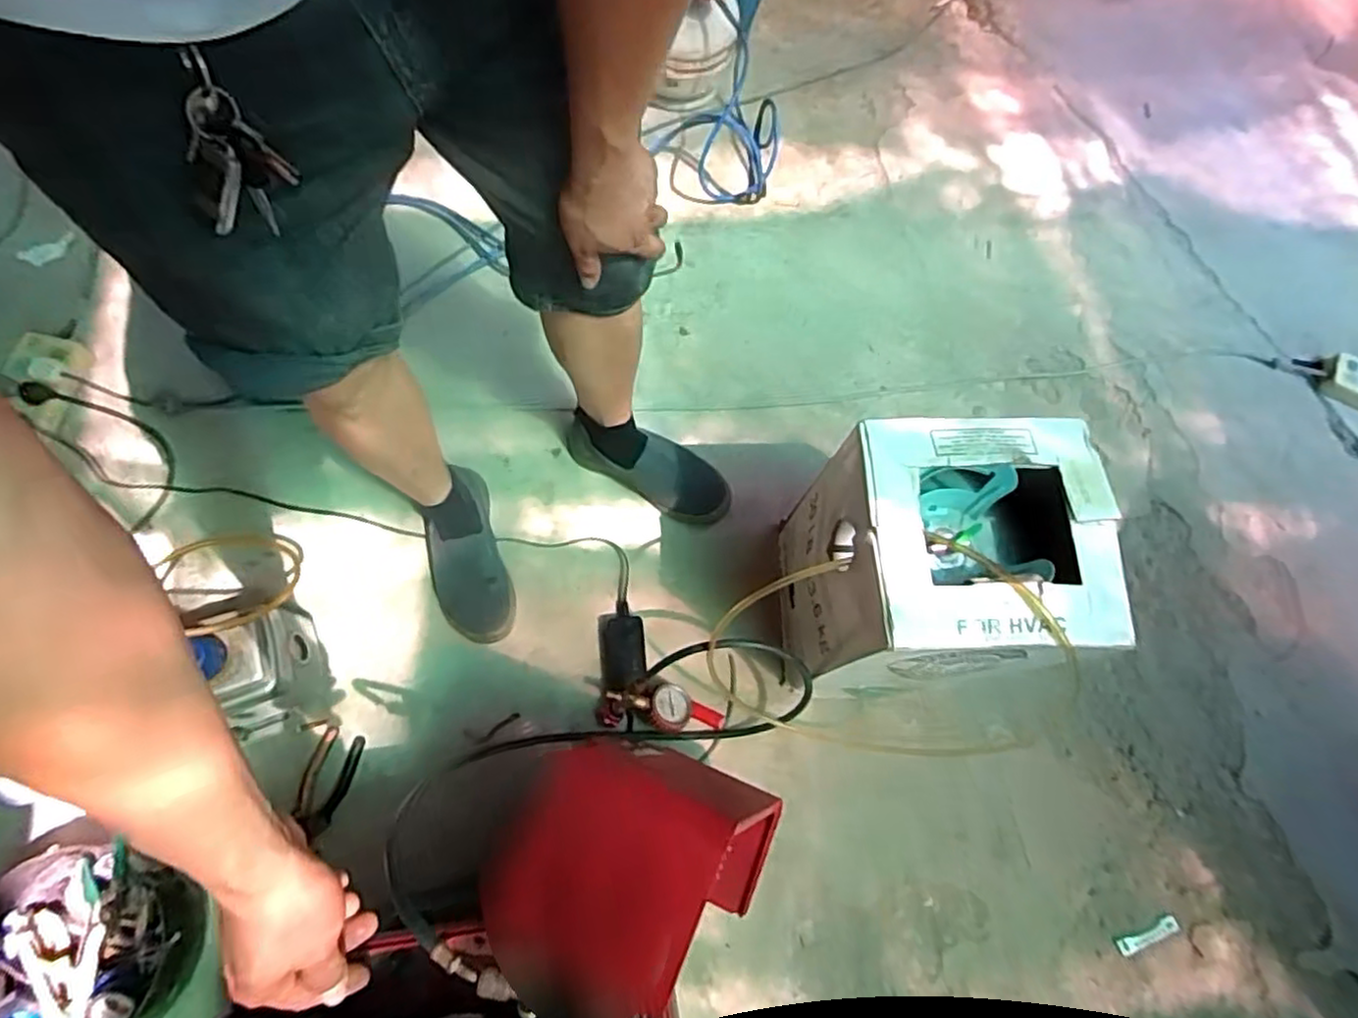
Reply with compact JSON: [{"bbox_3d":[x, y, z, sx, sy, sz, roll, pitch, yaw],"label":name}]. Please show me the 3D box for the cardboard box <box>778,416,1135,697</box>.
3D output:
[{"bbox_3d":[0.295,0.078,0.868,0.274,0.382,0.268,0,72,-1],"label":"cardboard box"}]

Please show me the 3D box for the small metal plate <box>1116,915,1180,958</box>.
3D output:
[{"bbox_3d":[0.622,0.567,0.930,0.083,0.011,0.022,-29,73,3],"label":"small metal plate"}]

